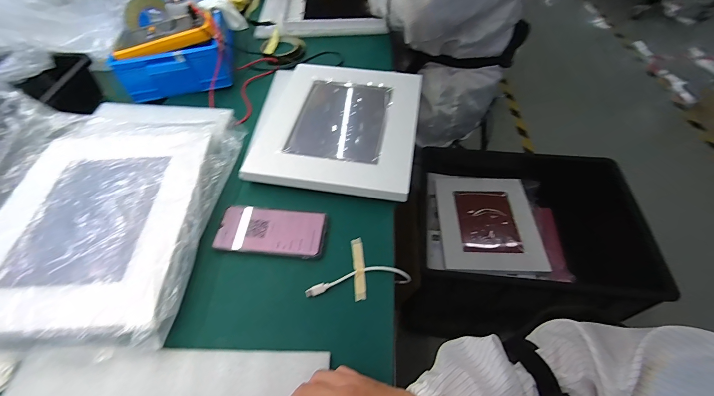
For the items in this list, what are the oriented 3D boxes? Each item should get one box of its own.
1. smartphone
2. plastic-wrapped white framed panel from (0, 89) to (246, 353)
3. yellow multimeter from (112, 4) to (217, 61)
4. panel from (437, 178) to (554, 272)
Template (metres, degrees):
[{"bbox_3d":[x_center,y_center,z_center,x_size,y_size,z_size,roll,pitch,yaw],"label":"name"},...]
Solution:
[{"bbox_3d":[-0.119,0.045,0.455,0.148,0.011,0.072,4,52,5],"label":"smartphone"},{"bbox_3d":[-0.359,-0.011,0.459,0.346,0.042,0.415,-2,53,-2],"label":"plastic-wrapped white framed panel"},{"bbox_3d":[-0.350,-0.298,0.604,0.178,0.047,0.077,-13,53,-8],"label":"yellow multimeter"},{"bbox_3d":[0.367,0.061,0.916,0.262,0.034,0.310,2,52,3],"label":"panel"}]

